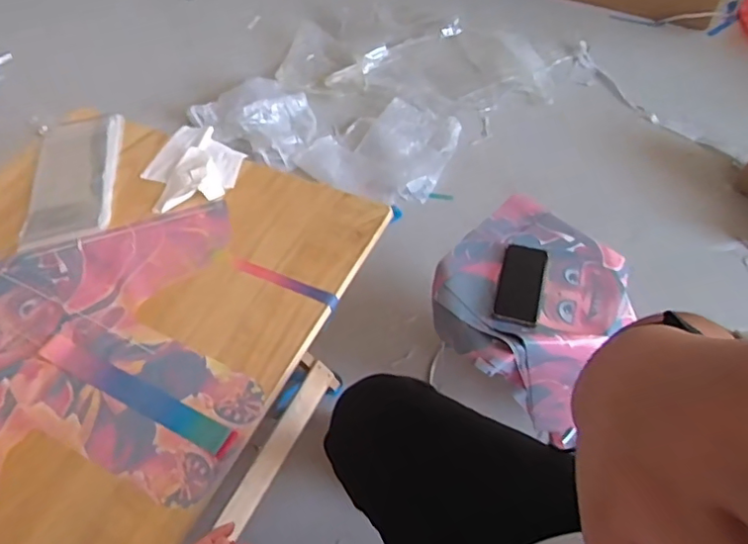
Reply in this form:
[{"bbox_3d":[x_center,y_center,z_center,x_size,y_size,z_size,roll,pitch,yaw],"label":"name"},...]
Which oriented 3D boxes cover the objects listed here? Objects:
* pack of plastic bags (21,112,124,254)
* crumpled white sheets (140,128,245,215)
[{"bbox_3d":[-0.570,-0.182,1.088,0.148,0.015,0.309,-3,63,-5],"label":"pack of plastic bags"},{"bbox_3d":[-0.347,-0.202,1.095,0.179,0.030,0.223,11,55,13],"label":"crumpled white sheets"}]

